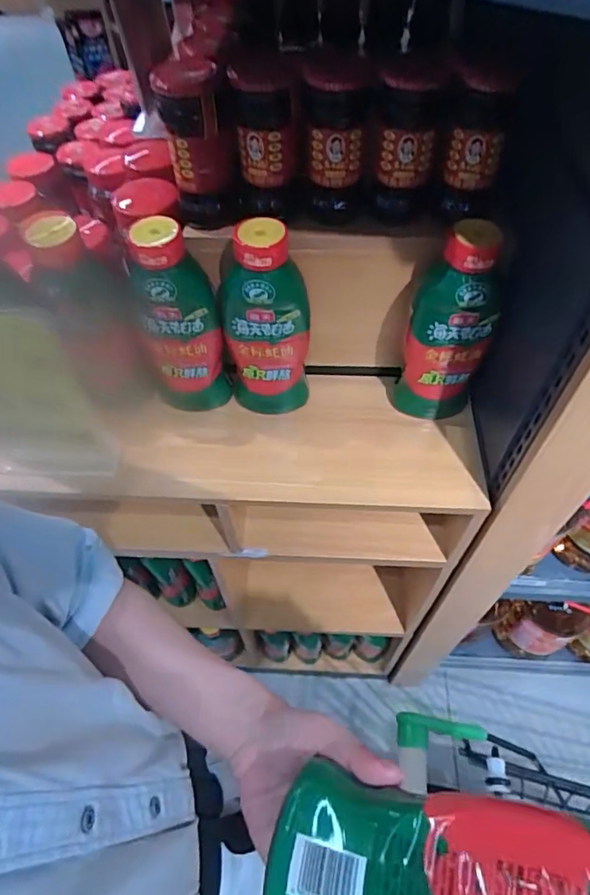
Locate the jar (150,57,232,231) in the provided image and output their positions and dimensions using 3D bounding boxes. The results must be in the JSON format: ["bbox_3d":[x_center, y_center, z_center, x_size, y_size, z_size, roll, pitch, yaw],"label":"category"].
[{"bbox_3d":[-0.092,-0.292,0.500,0.065,0.135,0.054,-4,54,-2],"label":"jar"}]

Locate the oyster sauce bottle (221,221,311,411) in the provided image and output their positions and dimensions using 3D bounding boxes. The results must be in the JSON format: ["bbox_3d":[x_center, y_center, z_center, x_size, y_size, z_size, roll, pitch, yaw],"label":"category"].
[{"bbox_3d":[-0.032,-0.139,0.577,0.096,0.240,0.070,1,54,2],"label":"oyster sauce bottle"}]

